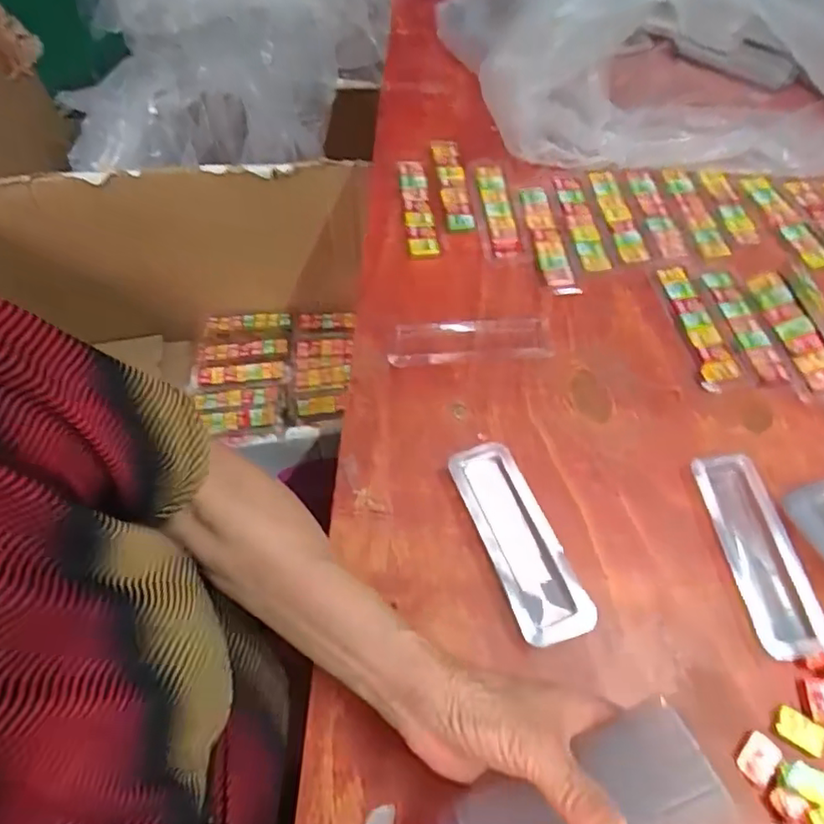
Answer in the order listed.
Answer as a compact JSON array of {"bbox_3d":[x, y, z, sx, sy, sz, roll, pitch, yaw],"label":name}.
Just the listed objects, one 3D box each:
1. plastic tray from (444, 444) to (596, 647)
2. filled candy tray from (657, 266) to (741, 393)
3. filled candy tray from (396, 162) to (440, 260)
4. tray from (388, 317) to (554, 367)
[{"bbox_3d":[0.073,0.086,0.420,0.049,0.012,0.141,-19,61,-10],"label":"plastic tray"},{"bbox_3d":[0.242,-0.073,0.516,0.032,0.009,0.121,-9,60,-4],"label":"filled candy tray"},{"bbox_3d":[0.005,-0.195,0.582,0.029,0.013,0.122,-7,60,-2],"label":"filled candy tray"},{"bbox_3d":[0.050,-0.059,0.505,0.132,0.006,0.038,-3,60,0],"label":"tray"}]

